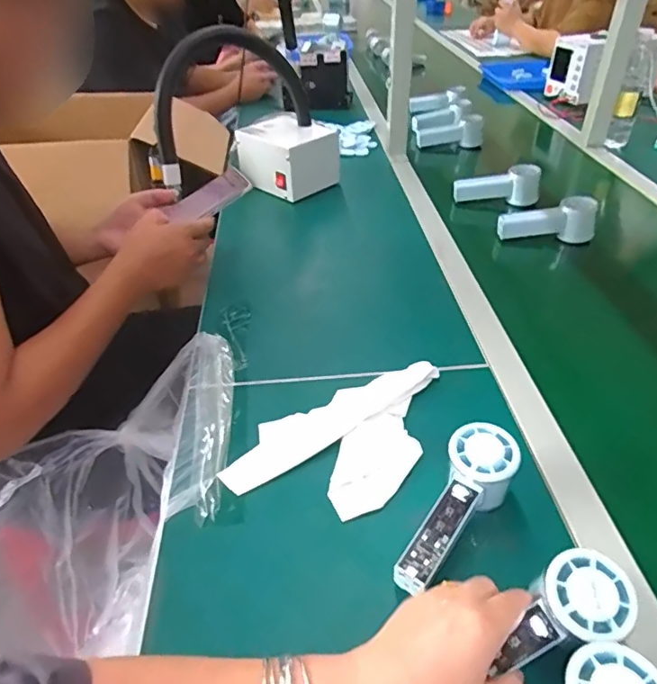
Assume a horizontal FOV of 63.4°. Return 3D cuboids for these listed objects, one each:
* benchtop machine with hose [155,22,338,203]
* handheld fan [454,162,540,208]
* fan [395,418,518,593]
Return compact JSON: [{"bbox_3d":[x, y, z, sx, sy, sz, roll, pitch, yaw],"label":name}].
[{"bbox_3d":[-0.147,-0.392,0.942,0.342,0.267,0.145,-22,43,-23],"label":"benchtop machine with hose"},{"bbox_3d":[0.308,-0.291,0.977,0.153,0.065,0.039,5,39,8],"label":"handheld fan"},{"bbox_3d":[0.107,0.144,0.456,0.054,0.054,0.159,29,62,28],"label":"fan"}]

